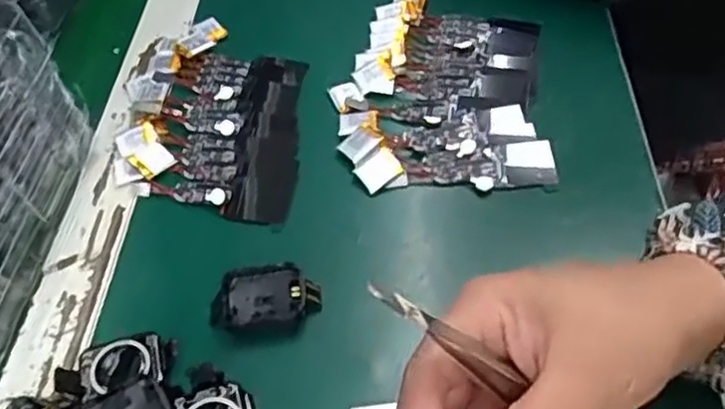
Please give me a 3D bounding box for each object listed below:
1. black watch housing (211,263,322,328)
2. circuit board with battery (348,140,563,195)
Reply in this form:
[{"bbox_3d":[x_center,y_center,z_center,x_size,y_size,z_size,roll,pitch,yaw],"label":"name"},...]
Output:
[{"bbox_3d":[-0.049,0.048,0.343,0.054,0.016,0.032,-9,52,-3],"label":"black watch housing"},{"bbox_3d":[0.055,-0.022,0.390,0.112,0.007,0.030,-5,52,0],"label":"circuit board with battery"}]

